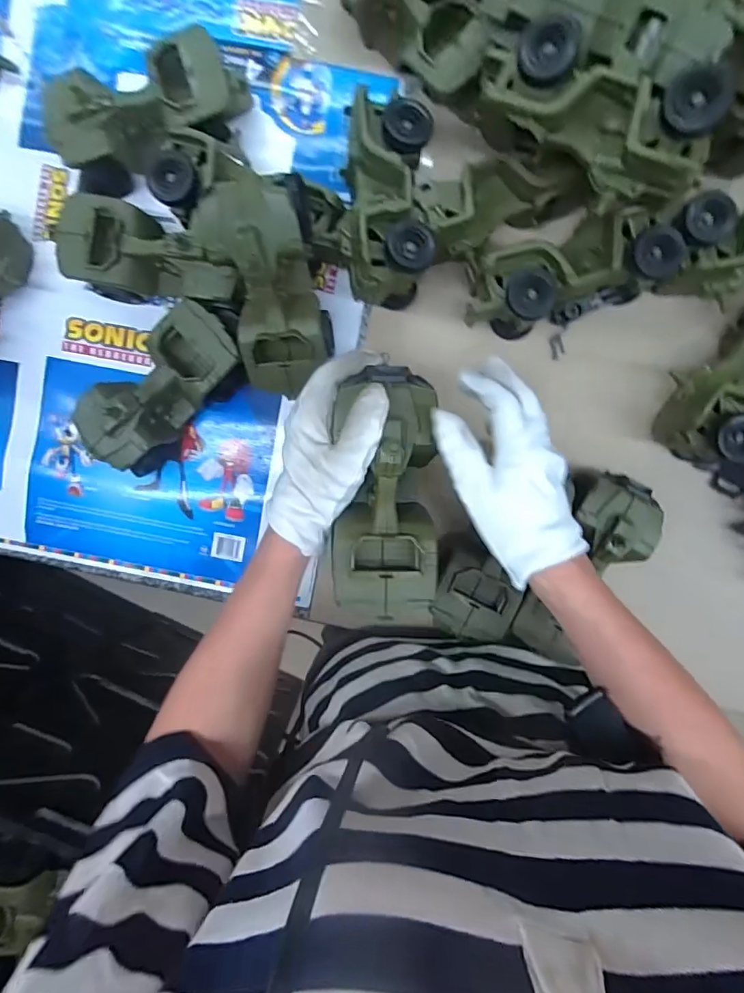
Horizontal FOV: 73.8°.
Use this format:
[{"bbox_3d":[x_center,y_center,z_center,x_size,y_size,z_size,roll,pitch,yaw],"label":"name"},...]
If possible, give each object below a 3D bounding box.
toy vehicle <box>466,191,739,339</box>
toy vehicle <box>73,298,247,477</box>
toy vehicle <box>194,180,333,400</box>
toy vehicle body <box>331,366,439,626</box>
[{"bbox_3d":[0.201,-0.215,0.471,0.221,0.084,0.072,-17,93,3],"label":"toy vehicle"},{"bbox_3d":[-0.203,-0.104,0.495,0.166,0.076,0.078,-42,91,4],"label":"toy vehicle"},{"bbox_3d":[-0.090,-0.187,0.443,0.090,0.082,0.182,-6,132,2],"label":"toy vehicle"},{"bbox_3d":[0.010,-0.005,0.379,0.079,0.060,0.183,3,97,2],"label":"toy vehicle body"}]

